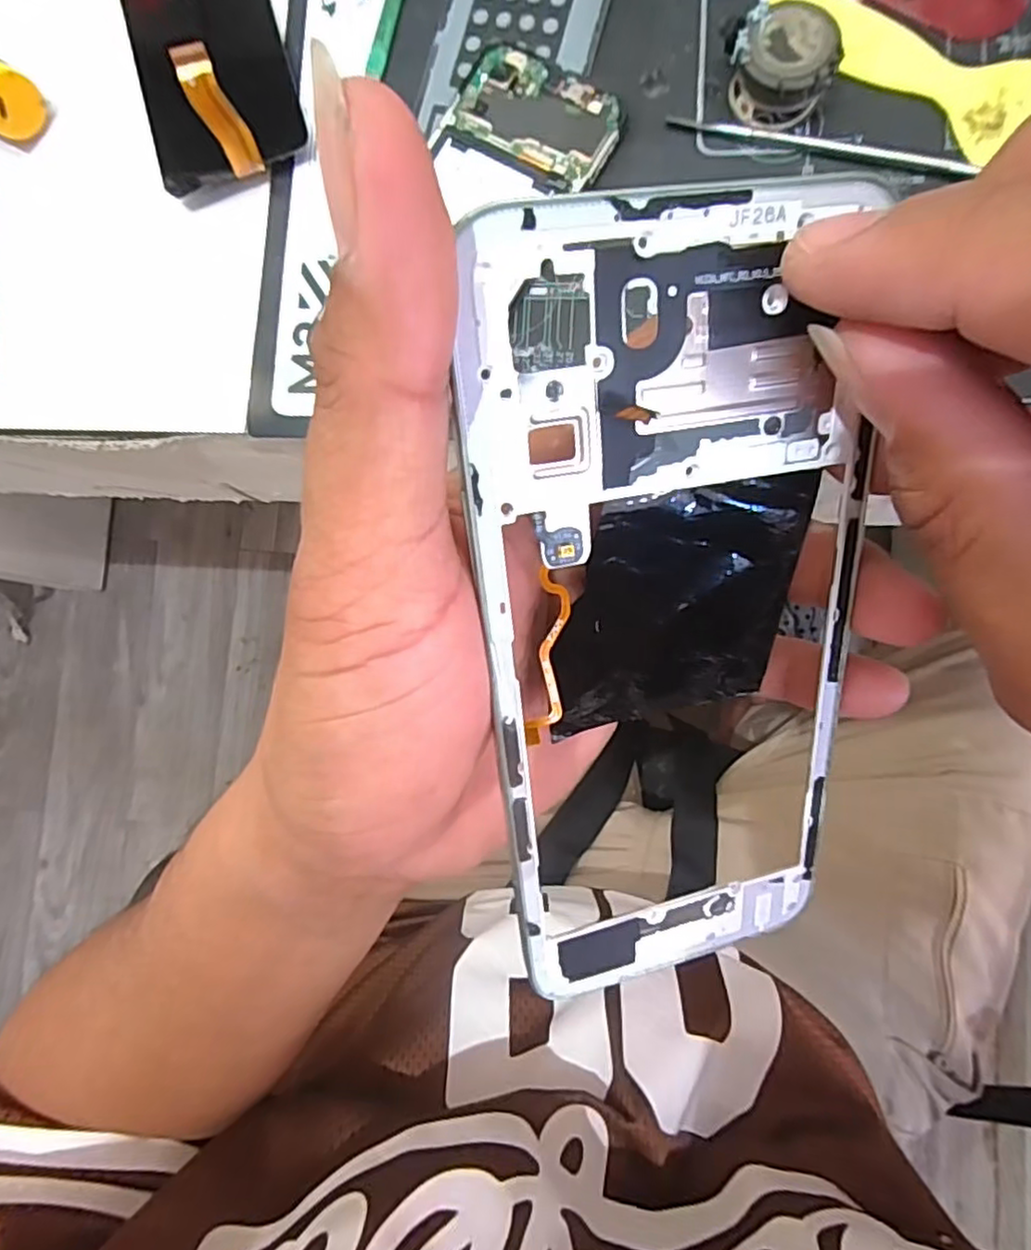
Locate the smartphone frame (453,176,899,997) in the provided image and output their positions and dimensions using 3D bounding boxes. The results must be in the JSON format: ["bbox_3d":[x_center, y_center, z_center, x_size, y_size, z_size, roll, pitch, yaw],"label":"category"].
[{"bbox_3d":[0.031,0.007,0.137,0.074,0.015,0.163,-10,115,-11],"label":"smartphone frame"}]

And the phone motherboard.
[{"bbox_3d":[0.009,-0.219,0.285,0.072,0.006,0.046,32,89,9],"label":"phone motherboard"}]

